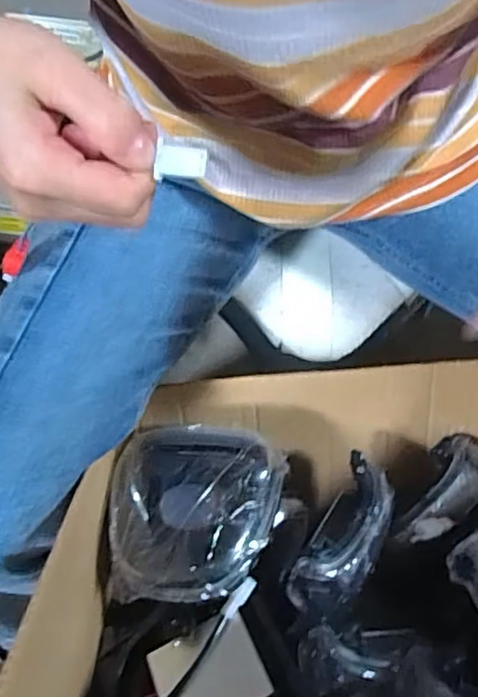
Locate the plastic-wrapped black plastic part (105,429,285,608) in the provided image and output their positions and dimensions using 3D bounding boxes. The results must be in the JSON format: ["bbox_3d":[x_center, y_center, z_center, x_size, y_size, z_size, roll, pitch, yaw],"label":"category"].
[{"bbox_3d":[-0.032,0.115,0.437,0.123,0.045,0.119,0,75,0],"label":"plastic-wrapped black plastic part"}]

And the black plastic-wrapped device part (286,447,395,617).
[{"bbox_3d":[0.082,0.136,0.451,0.053,0.040,0.129,32,52,8],"label":"black plastic-wrapped device part"}]

